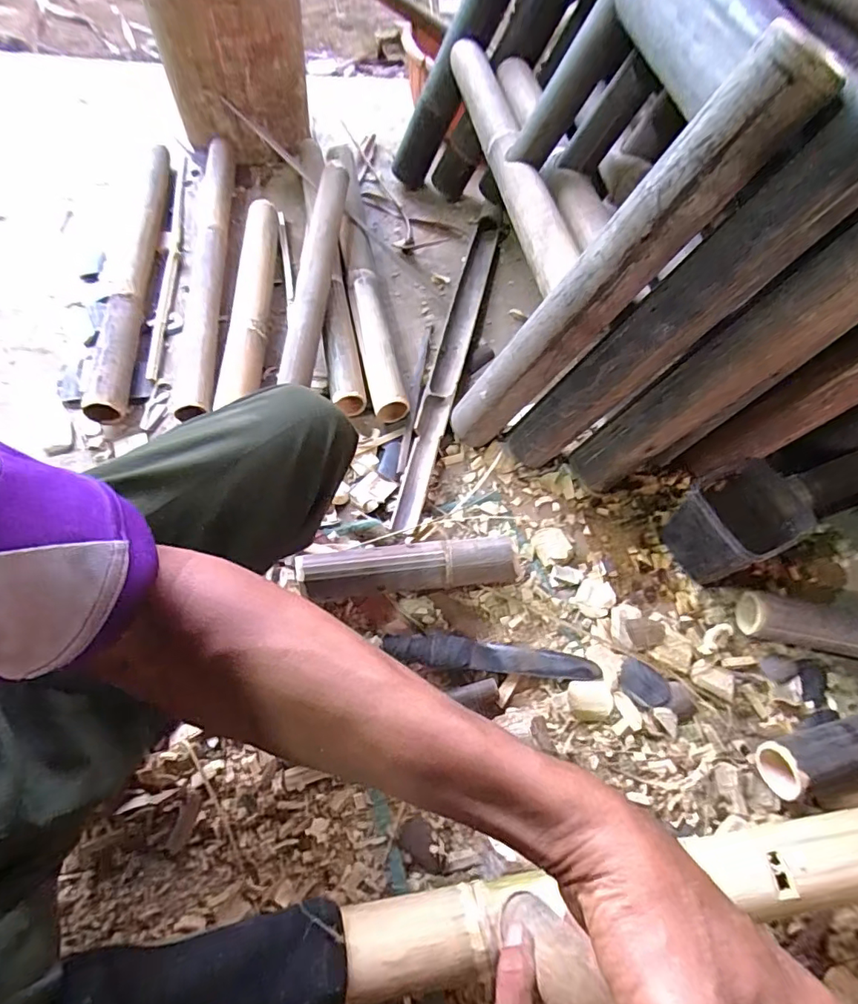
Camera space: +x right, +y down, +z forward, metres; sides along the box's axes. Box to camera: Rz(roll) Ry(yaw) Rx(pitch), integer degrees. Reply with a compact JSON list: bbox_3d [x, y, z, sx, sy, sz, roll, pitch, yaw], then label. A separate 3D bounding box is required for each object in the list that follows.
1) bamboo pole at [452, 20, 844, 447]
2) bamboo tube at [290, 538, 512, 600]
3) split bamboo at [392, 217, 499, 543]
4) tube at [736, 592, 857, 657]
[{"bbox_3d":[0.173,-0.225,0.574,0.063,0.499,0.067,6,59,-30],"label":"bamboo pole"},{"bbox_3d":[-0.017,0.083,0.632,0.243,0.061,0.057,-7,63,-7],"label":"bamboo tube"},{"bbox_3d":[0.034,-0.228,0.815,0.044,0.029,0.650,14,63,4],"label":"split bamboo"},{"bbox_3d":[0.521,0.159,0.629,0.264,0.055,0.061,11,62,2],"label":"tube"}]

